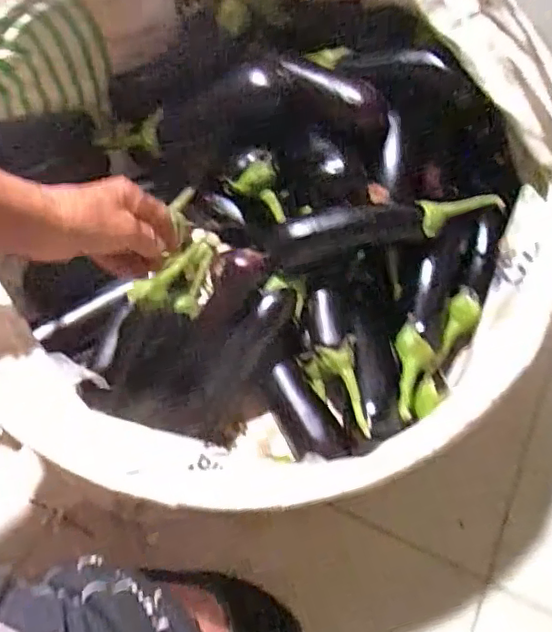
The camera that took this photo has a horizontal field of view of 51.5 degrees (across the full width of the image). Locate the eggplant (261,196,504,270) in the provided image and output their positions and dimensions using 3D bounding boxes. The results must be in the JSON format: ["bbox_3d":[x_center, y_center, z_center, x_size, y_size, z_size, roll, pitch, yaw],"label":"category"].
[{"bbox_3d":[0.109,-0.089,0.596,0.230,0.057,0.044,-7,69,-5],"label":"eggplant"}]

